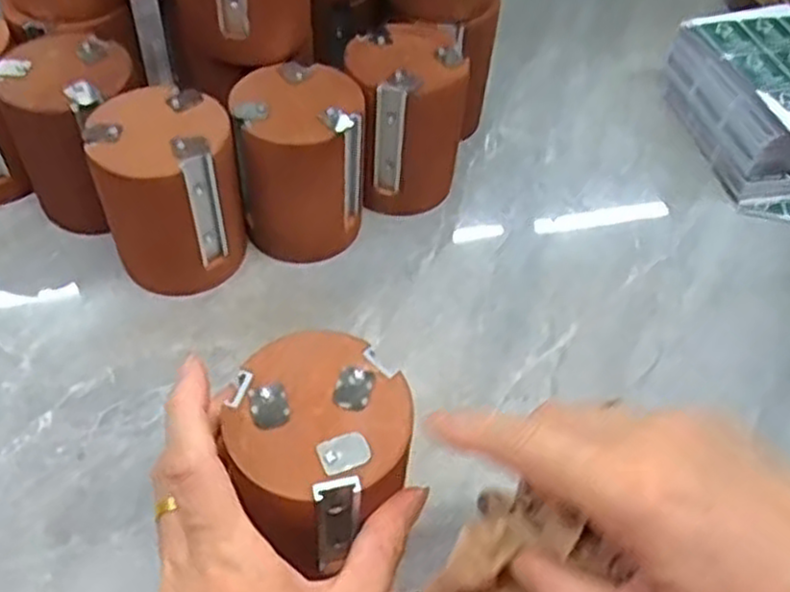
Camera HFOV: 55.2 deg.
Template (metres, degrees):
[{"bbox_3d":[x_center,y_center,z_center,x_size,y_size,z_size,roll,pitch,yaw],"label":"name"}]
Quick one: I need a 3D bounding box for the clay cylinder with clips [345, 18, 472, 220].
[{"bbox_3d":[0.007,-0.118,0.506,0.074,0.100,0.073,4,52,-2],"label":"clay cylinder with clips"}]

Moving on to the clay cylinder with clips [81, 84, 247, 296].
[{"bbox_3d":[-0.131,-0.061,0.452,0.079,0.101,0.076,-5,53,-9],"label":"clay cylinder with clips"}]

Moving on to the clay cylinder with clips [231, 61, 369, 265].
[{"bbox_3d":[-0.058,-0.081,0.473,0.078,0.101,0.072,0,52,-5],"label":"clay cylinder with clips"}]

